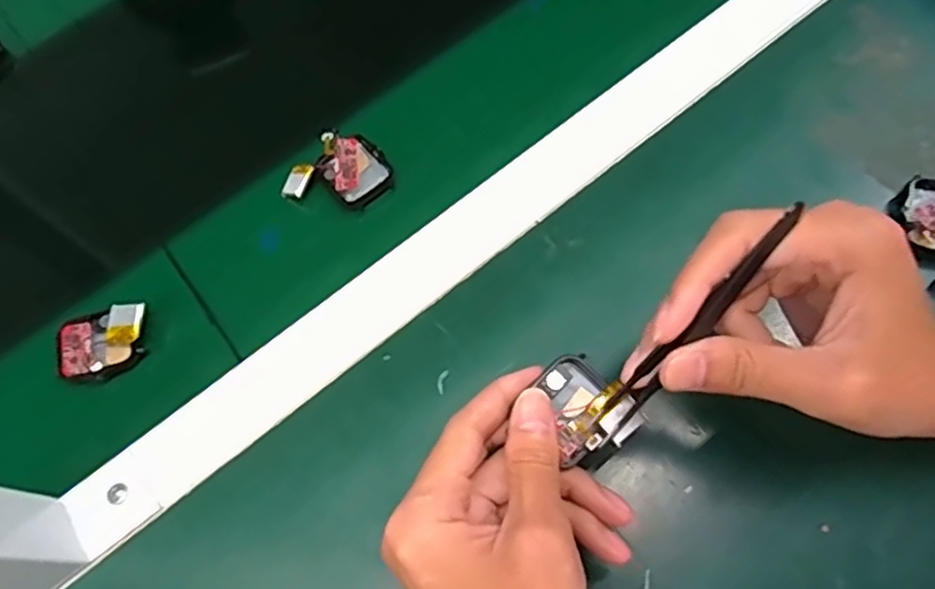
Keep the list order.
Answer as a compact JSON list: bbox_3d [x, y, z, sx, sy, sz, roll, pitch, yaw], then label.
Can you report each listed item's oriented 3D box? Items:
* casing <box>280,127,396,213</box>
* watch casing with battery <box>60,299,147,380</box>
[{"bbox_3d":[-0.077,-0.071,0.404,0.058,0.017,0.048,-42,73,-12],"label":"casing"},{"bbox_3d":[-0.202,0.026,0.376,0.050,0.013,0.038,-10,69,-1],"label":"watch casing with battery"}]

